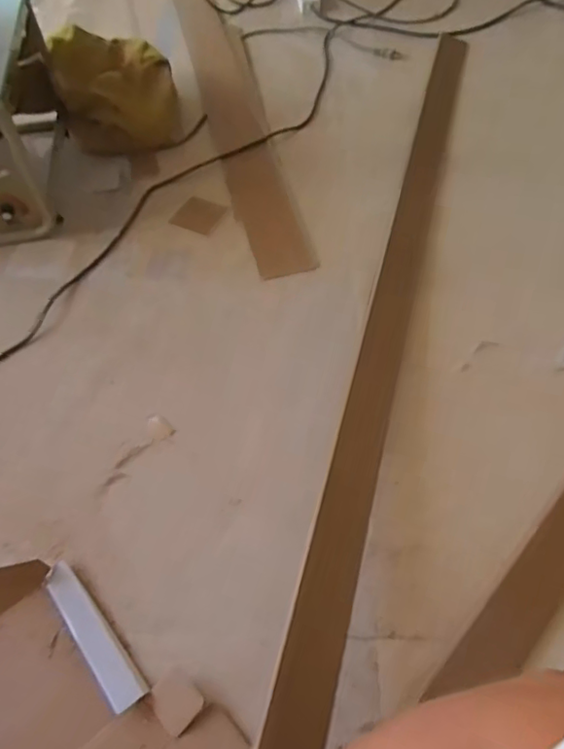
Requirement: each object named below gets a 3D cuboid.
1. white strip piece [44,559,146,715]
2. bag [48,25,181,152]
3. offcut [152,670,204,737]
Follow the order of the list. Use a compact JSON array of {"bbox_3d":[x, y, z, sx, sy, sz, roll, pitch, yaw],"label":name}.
[{"bbox_3d":[-0.220,0.299,0.654,0.040,0.013,0.182,-38,62,-19],"label":"white strip piece"},{"bbox_3d":[-0.340,-0.604,1.198,0.234,0.133,0.295,-12,57,-4],"label":"bag"},{"bbox_3d":[-0.115,0.351,0.614,0.054,0.005,0.046,37,75,17],"label":"offcut"}]

